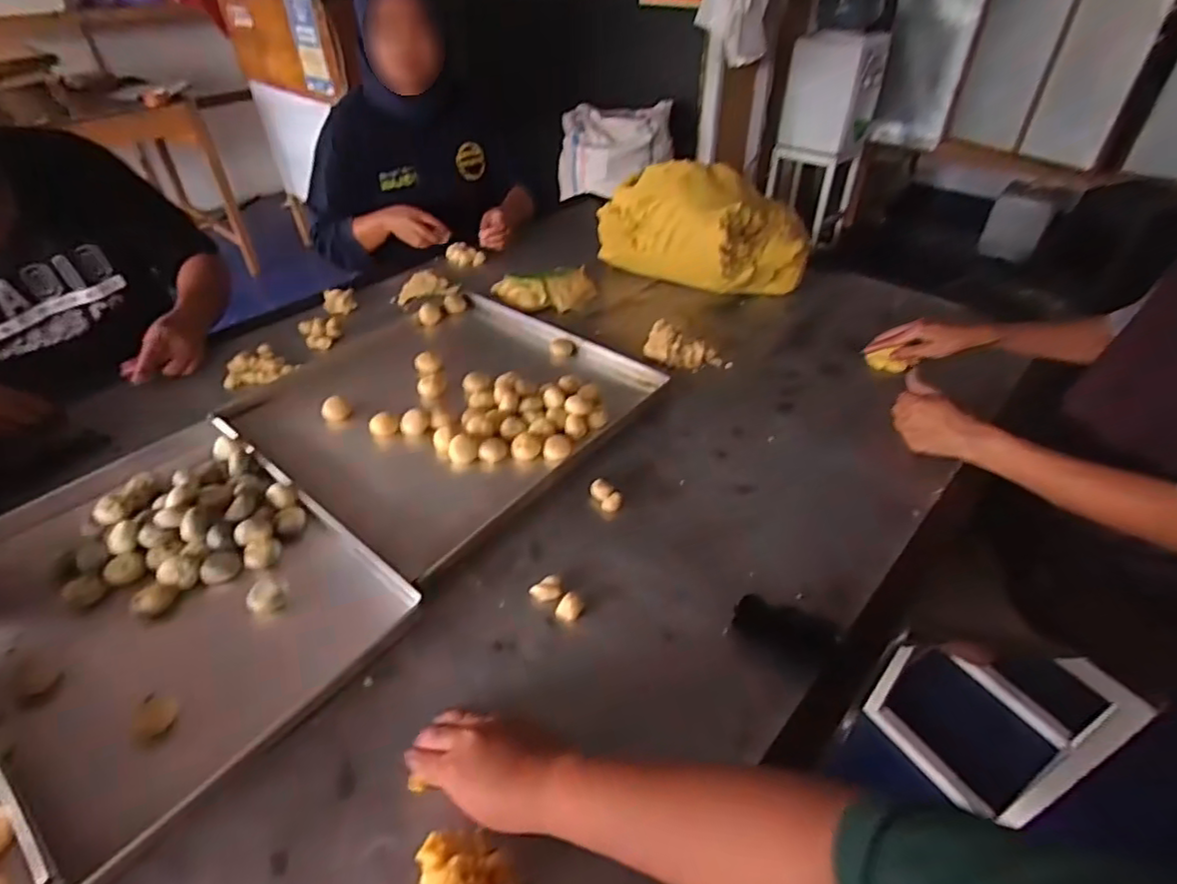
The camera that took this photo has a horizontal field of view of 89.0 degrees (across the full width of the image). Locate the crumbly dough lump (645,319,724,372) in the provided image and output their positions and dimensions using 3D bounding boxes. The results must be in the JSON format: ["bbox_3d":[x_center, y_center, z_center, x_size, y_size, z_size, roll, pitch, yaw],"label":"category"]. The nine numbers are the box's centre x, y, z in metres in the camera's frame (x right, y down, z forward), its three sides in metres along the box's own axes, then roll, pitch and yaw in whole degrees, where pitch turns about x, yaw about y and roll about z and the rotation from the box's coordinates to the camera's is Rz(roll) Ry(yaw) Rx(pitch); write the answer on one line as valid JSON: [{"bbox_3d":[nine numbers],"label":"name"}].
[{"bbox_3d":[0.162,-0.162,1.044,0.130,0.045,0.062,24,46,26],"label":"crumbly dough lump"}]

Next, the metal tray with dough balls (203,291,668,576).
[{"bbox_3d":[-0.218,-0.075,0.945,0.504,0.036,0.518,28,48,29],"label":"metal tray with dough balls"}]

